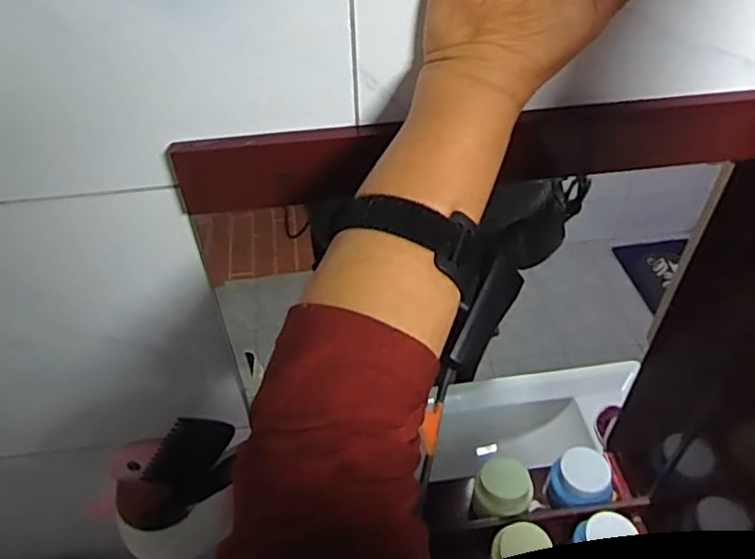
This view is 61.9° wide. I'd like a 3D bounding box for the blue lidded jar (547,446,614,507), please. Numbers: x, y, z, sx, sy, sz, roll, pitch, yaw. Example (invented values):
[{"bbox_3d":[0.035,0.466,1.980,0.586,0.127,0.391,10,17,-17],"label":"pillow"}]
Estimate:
[{"bbox_3d":[0.296,0.290,0.909,0.090,0.064,0.083,-7,46,-6],"label":"blue lidded jar"}]

